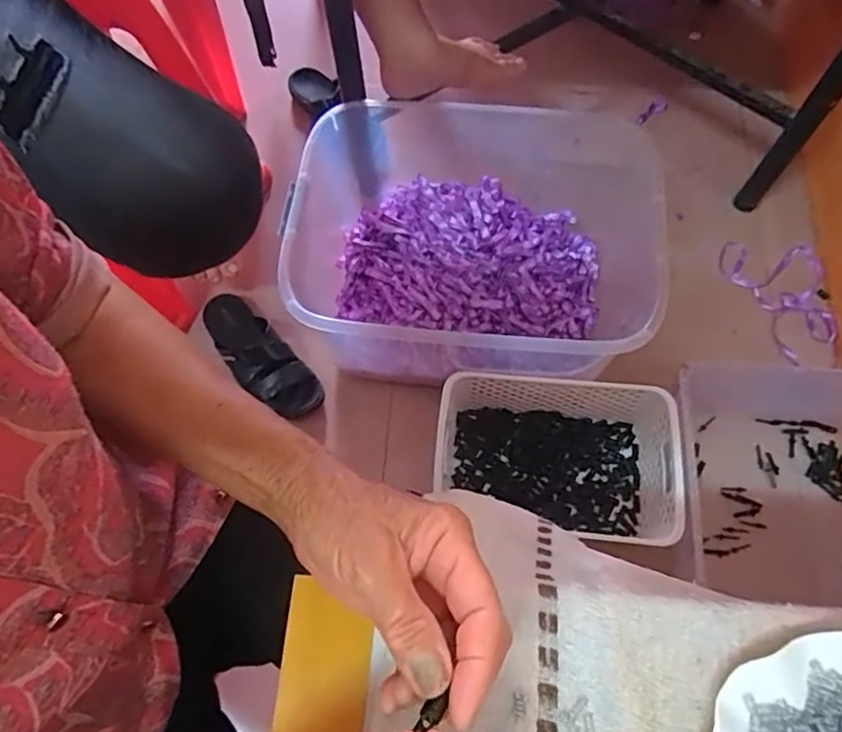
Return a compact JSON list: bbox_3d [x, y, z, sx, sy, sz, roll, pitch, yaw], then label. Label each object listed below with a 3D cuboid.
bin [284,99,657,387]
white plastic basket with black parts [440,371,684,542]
[{"bbox_3d":[0.087,-0.158,0.863,0.525,0.232,0.377,7,68,5],"label":"bin"},{"bbox_3d":[0.195,0.124,0.830,0.303,0.112,0.185,7,68,5],"label":"white plastic basket with black parts"}]

